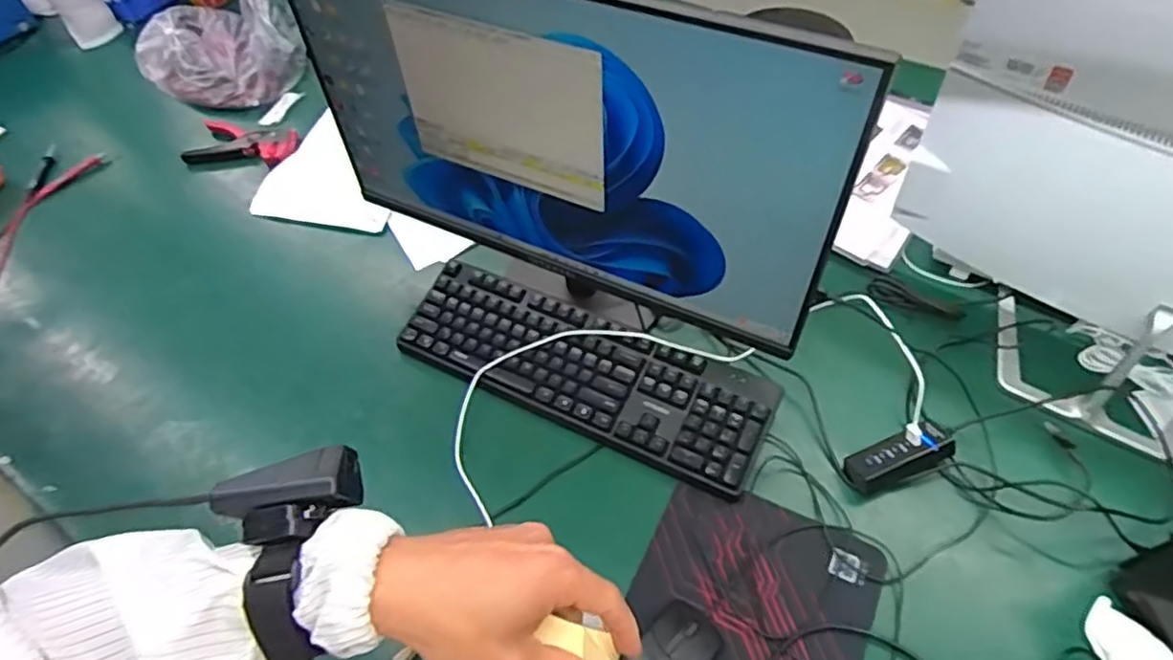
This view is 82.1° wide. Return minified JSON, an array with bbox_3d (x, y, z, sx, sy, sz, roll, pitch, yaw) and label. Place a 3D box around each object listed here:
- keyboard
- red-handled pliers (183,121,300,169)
[{"bbox_3d":[-0.011,0.044,0.766,0.433,0.046,0.135,21,58,18],"label":"keyboard"},{"bbox_3d":[-0.538,-0.295,1.060,0.176,0.023,0.098,7,55,10],"label":"red-handled pliers"}]

